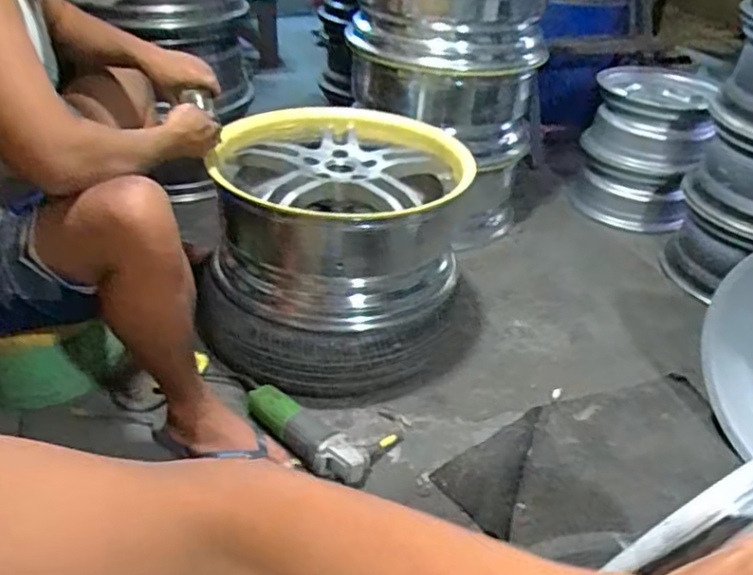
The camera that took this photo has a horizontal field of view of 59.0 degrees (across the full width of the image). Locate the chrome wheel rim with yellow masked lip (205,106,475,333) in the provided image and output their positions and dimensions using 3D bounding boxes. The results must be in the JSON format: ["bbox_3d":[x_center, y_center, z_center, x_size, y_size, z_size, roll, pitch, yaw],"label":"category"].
[{"bbox_3d":[-0.058,-0.164,1.385,0.480,0.244,0.563,12,35,13],"label":"chrome wheel rim with yellow masked lip"}]

